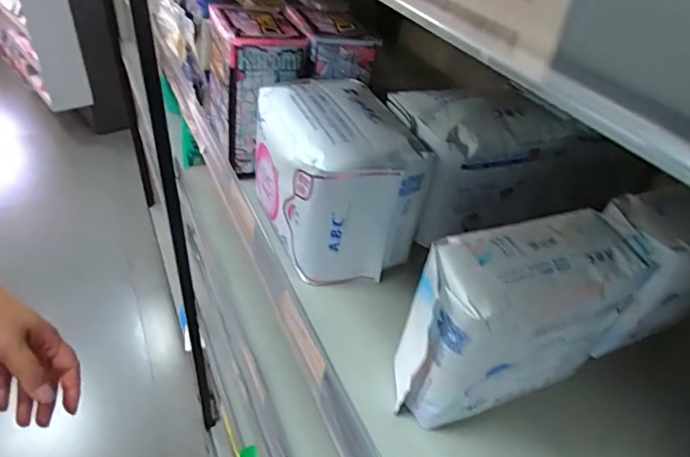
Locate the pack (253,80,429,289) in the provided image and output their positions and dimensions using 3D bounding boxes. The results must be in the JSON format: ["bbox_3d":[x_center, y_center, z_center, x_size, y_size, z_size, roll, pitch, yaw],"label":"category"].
[{"bbox_3d":[-0.008,-0.034,0.300,0.081,0.082,0.112,-15,44,-25],"label":"pack"}]

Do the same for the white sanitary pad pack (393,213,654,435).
[{"bbox_3d":[0.074,0.041,0.218,0.105,0.078,0.051,-11,43,-21],"label":"white sanitary pad pack"}]

